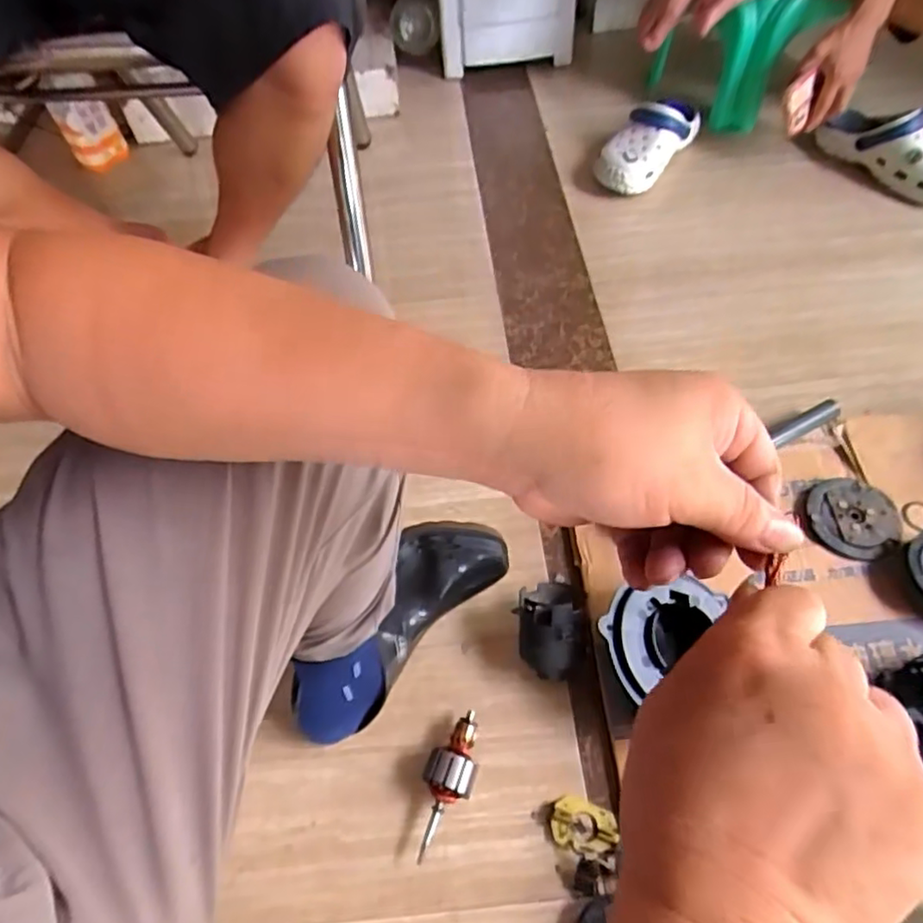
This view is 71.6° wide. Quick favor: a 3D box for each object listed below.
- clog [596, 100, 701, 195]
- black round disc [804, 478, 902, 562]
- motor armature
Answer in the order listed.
[{"bbox_3d":[0.350,-0.601,1.202,0.116,0.097,0.277,27,63,21],"label":"clog"},{"bbox_3d":[0.458,0.066,0.747,0.097,0.013,0.102,-2,56,4],"label":"black round disc"},{"bbox_3d":[-0.012,0.309,0.614,0.046,0.049,0.130,11,58,12],"label":"motor armature"}]

